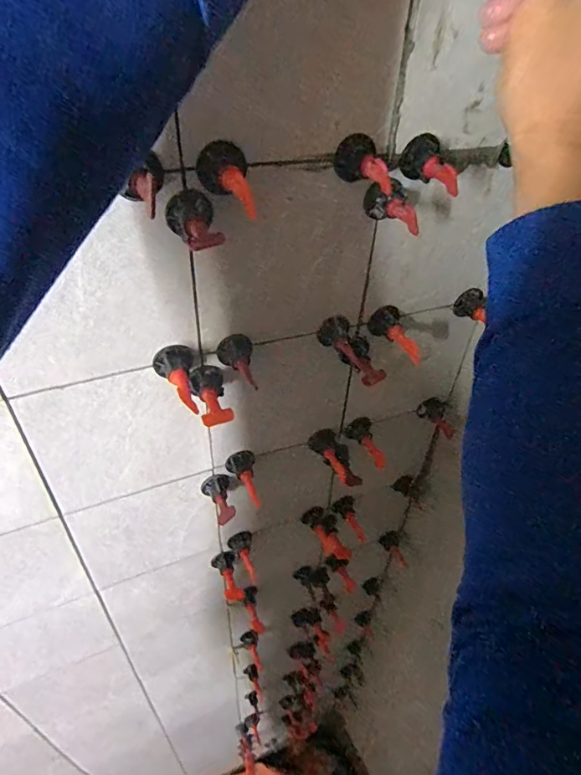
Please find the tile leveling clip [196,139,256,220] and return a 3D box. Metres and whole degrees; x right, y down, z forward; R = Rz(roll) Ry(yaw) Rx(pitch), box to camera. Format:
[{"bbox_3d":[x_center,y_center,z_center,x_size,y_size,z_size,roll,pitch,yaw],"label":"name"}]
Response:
[{"bbox_3d":[-0.041,-0.131,0.294,0.032,0.031,0.049,-5,41,-9],"label":"tile leveling clip"}]

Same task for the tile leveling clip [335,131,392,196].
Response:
[{"bbox_3d":[0.049,-0.151,0.323,0.029,0.030,0.049,-2,41,-7],"label":"tile leveling clip"}]

